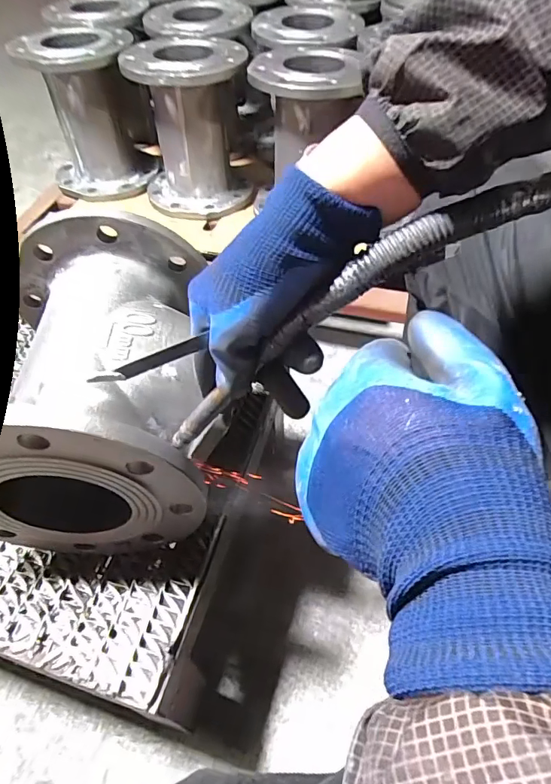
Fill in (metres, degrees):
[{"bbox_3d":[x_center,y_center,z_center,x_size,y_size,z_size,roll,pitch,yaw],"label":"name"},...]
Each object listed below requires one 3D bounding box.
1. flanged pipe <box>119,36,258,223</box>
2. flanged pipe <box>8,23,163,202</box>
[{"bbox_3d":[-0.155,-0.496,0.891,0.198,0.246,0.207,-7,50,-6],"label":"flanged pipe"},{"bbox_3d":[-0.345,-0.533,0.915,0.209,0.247,0.183,-15,51,-12],"label":"flanged pipe"}]

